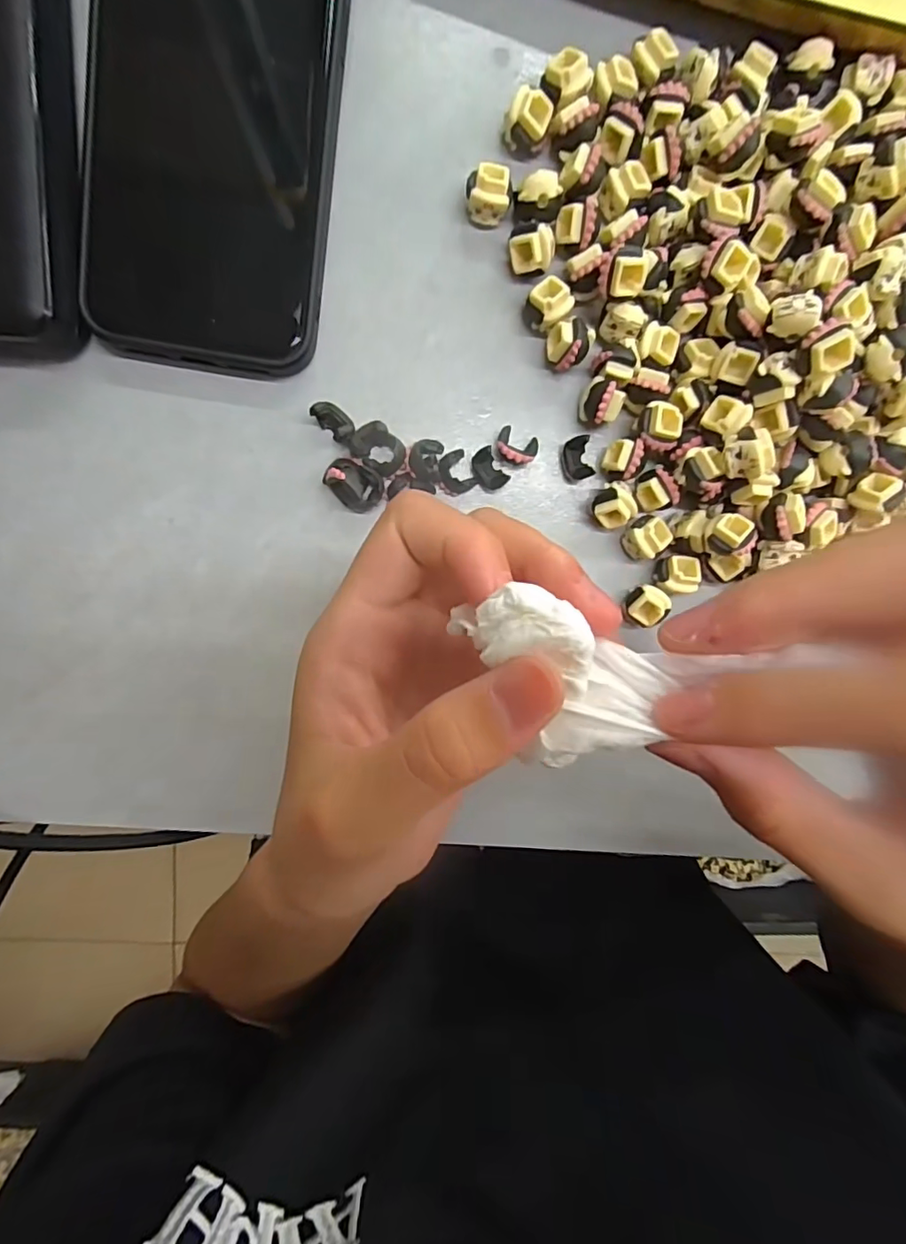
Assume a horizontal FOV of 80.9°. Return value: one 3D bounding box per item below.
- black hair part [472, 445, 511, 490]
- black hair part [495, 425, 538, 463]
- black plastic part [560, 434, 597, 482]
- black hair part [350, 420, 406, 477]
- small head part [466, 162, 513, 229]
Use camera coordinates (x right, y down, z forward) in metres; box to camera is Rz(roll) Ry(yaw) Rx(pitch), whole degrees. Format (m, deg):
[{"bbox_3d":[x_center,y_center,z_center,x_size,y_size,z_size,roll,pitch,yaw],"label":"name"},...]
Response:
[{"bbox_3d":[0.014,-0.058,0.203,0.010,0.008,0.016,-33,97,0],"label":"black hair part"},{"bbox_3d":[0.024,-0.067,0.204,0.016,0.005,0.012,25,95,-7],"label":"black hair part"},{"bbox_3d":[0.048,-0.063,0.206,0.013,0.006,0.016,-14,96,-2],"label":"black plastic part"},{"bbox_3d":[-0.027,-0.065,0.198,0.020,0.006,0.016,38,92,-6],"label":"black hair part"},{"bbox_3d":[0.013,-0.151,0.190,0.016,0.012,0.015,0,96,-4],"label":"small head part"}]

